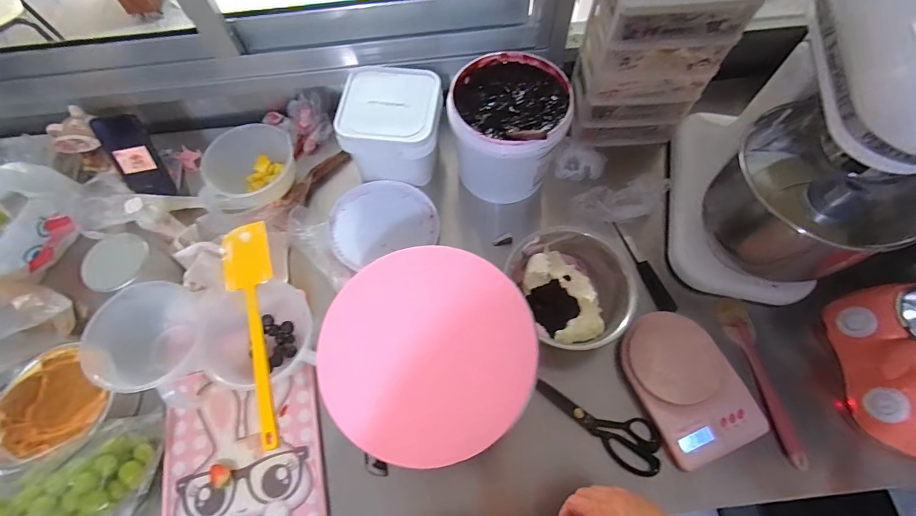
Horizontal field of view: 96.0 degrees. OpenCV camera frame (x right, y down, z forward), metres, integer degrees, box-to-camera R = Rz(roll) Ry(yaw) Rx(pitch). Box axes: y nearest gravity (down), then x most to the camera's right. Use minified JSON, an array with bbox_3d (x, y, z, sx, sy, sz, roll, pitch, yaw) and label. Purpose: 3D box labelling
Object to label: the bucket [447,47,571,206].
[{"bbox_3d":[0.088,-0.225,0.742,0.189,0.181,0.194,-1,65,1],"label":"bucket"}]

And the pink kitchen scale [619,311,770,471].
[{"bbox_3d":[0.344,0.185,0.618,0.144,0.032,0.208,-22,67,-8],"label":"pink kitchen scale"}]

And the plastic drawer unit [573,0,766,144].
[{"bbox_3d":[0.327,-0.350,0.711,0.187,0.317,0.139,-3,65,0],"label":"plastic drawer unit"}]

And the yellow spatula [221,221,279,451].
[{"bbox_3d":[-0.286,0.092,0.579,0.066,0.010,0.328,-17,66,-6],"label":"yellow spatula"}]

